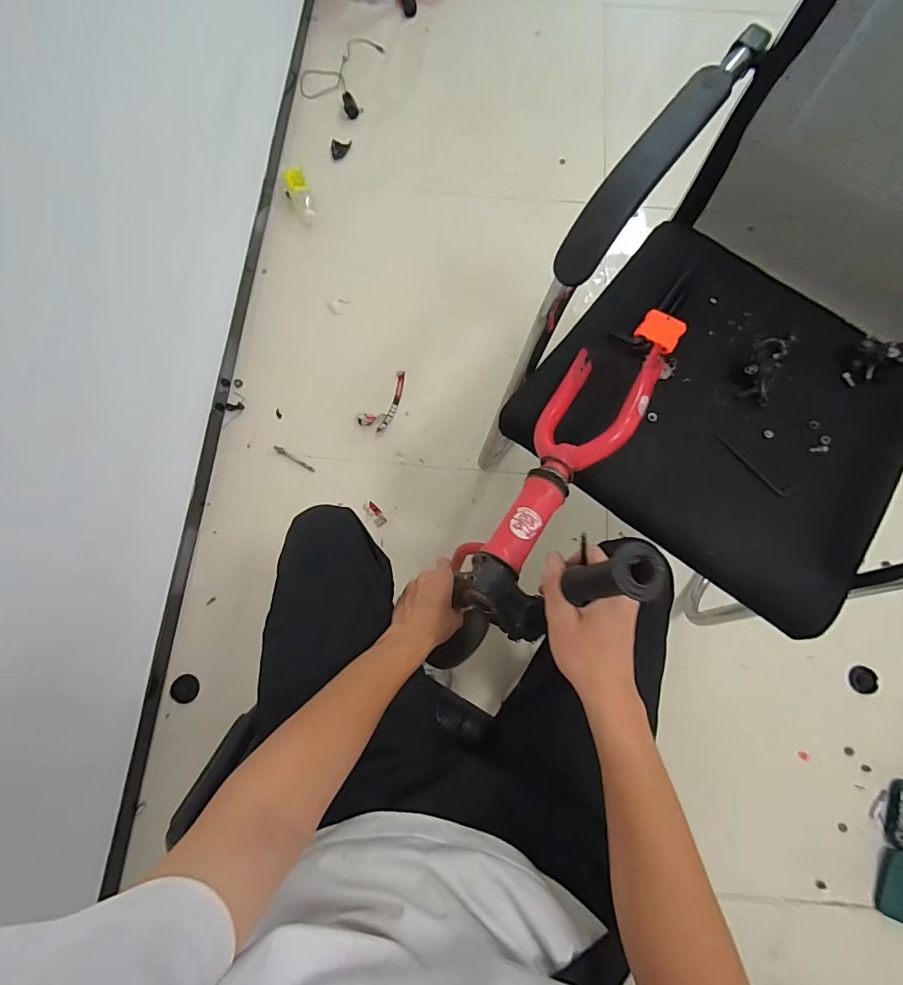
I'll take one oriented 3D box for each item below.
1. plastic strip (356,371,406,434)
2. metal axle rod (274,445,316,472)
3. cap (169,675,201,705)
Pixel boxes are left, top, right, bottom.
[{"bbox_3d":[-0.153,-0.218,1.094,0.067,0.018,0.169,36,80,9],"label":"plastic strip"},{"bbox_3d":[-0.366,-0.077,1.060,0.115,0.011,0.014,32,80,8],"label":"metal axle rod"},{"bbox_3d":[-0.546,0.403,0.930,0.052,0.008,0.055,20,72,-19],"label":"cap"}]

